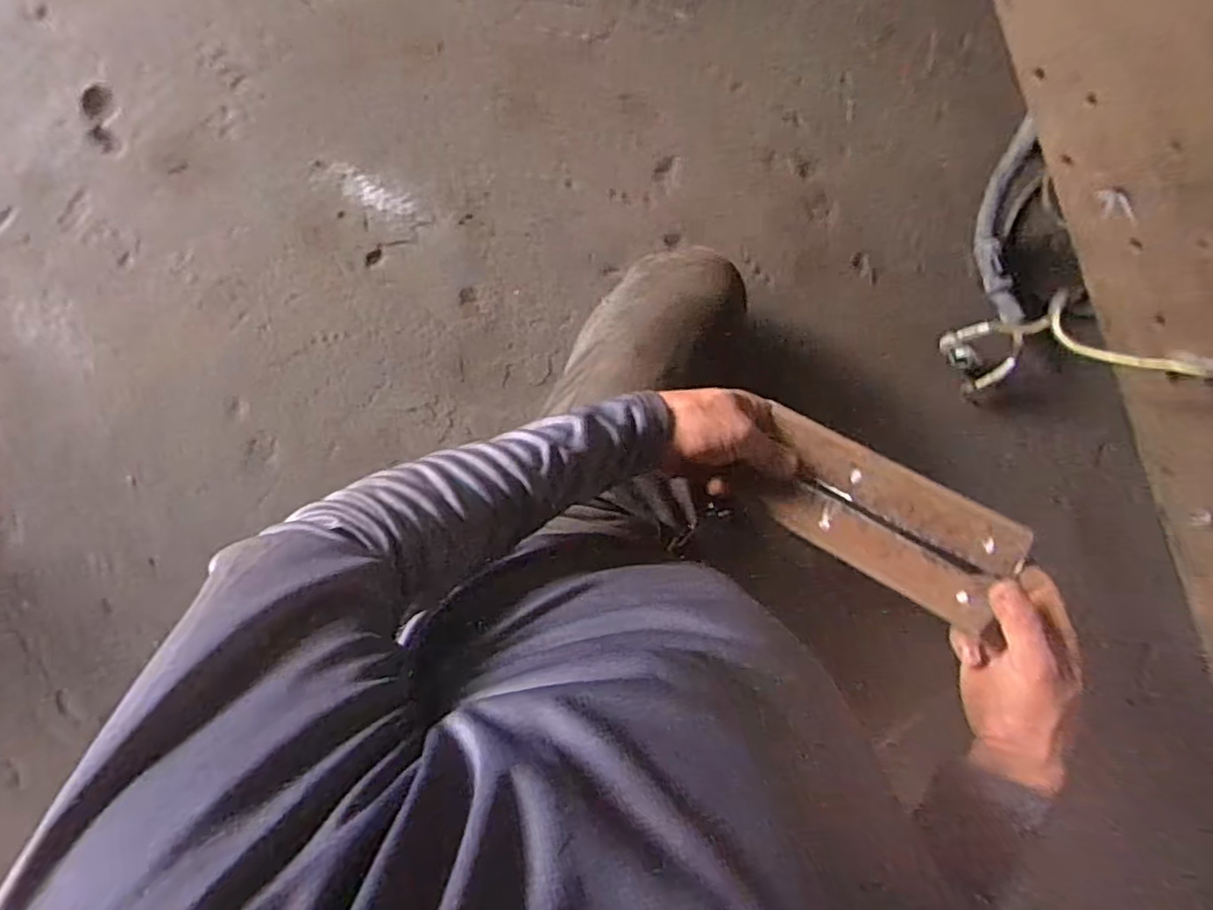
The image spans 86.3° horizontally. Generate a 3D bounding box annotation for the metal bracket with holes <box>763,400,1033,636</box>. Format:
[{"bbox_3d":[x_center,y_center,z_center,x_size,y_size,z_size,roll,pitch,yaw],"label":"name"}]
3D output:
[{"bbox_3d":[0.211,0.047,0.498,0.198,0.021,0.088,32,90,10],"label":"metal bracket with holes"}]

